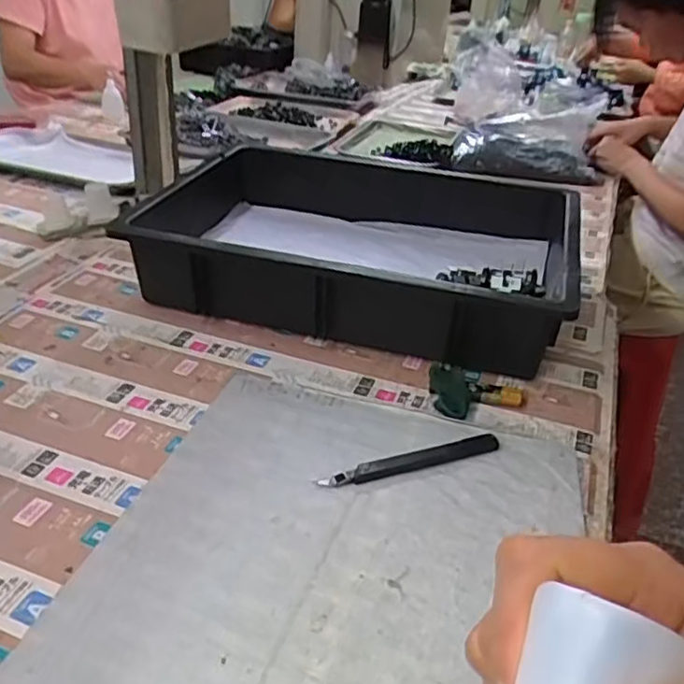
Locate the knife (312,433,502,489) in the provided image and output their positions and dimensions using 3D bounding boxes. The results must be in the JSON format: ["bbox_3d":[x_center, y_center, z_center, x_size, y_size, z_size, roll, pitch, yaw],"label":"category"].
[{"bbox_3d":[0.054,0.092,0.499,0.146,0.011,0.017,-7,34,-18],"label":"knife"}]

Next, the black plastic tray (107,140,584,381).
[{"bbox_3d":[0.021,-0.104,0.728,0.441,0.107,0.299,12,33,12],"label":"black plastic tray"}]

